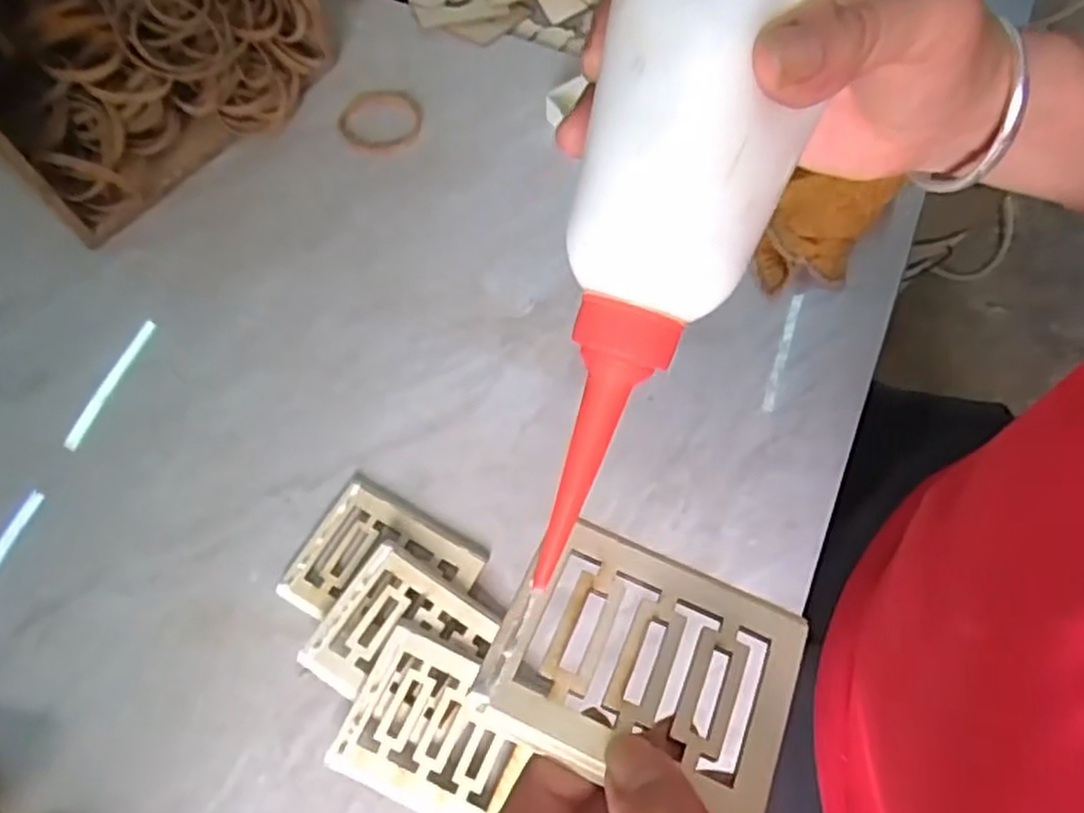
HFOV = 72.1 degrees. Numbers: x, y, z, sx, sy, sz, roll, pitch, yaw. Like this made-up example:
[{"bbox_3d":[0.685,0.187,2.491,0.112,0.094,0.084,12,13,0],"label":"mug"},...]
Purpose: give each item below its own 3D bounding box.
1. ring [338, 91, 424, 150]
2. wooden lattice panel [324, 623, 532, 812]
[{"bbox_3d":[-0.105,-0.186,0.485,0.055,0.004,0.050,0,66,0],"label":"ring"},{"bbox_3d":[-0.047,0.144,0.332,0.077,0.013,0.065,25,69,10],"label":"wooden lattice panel"}]

